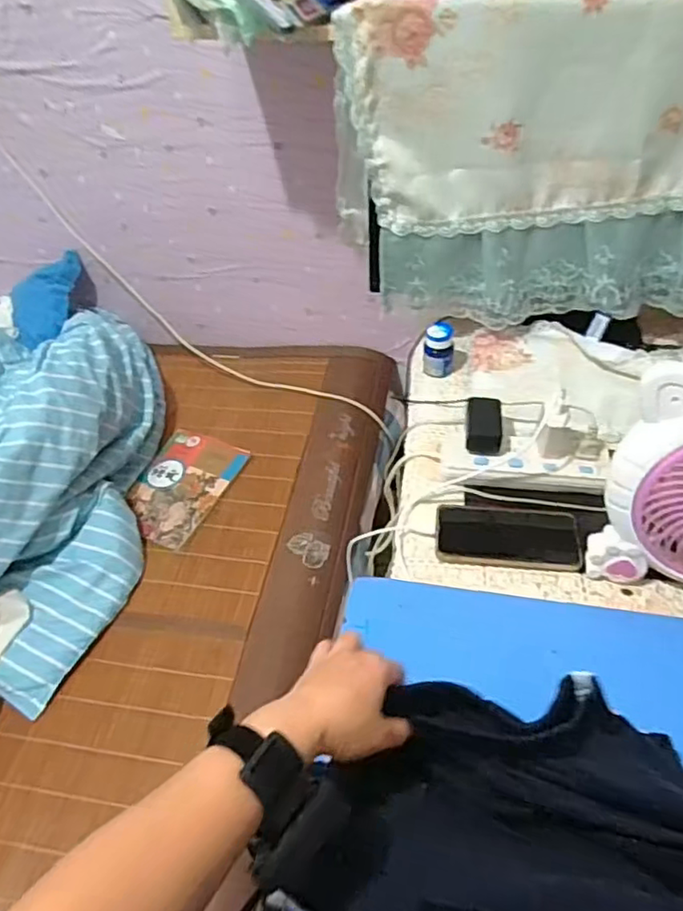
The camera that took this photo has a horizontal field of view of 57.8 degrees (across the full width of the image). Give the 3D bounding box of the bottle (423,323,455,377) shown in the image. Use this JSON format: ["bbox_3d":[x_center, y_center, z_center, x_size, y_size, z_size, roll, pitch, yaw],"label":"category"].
[{"bbox_3d":[0.144,-0.154,0.912,0.044,0.078,0.036,7,47,10],"label":"bottle"}]

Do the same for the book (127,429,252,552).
[{"bbox_3d":[-0.318,0.059,1.219,0.170,0.011,0.253,20,54,13],"label":"book"}]

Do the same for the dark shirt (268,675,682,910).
[{"bbox_3d":[0.185,0.276,0.456,0.422,0.091,0.186,-4,46,3],"label":"dark shirt"}]

